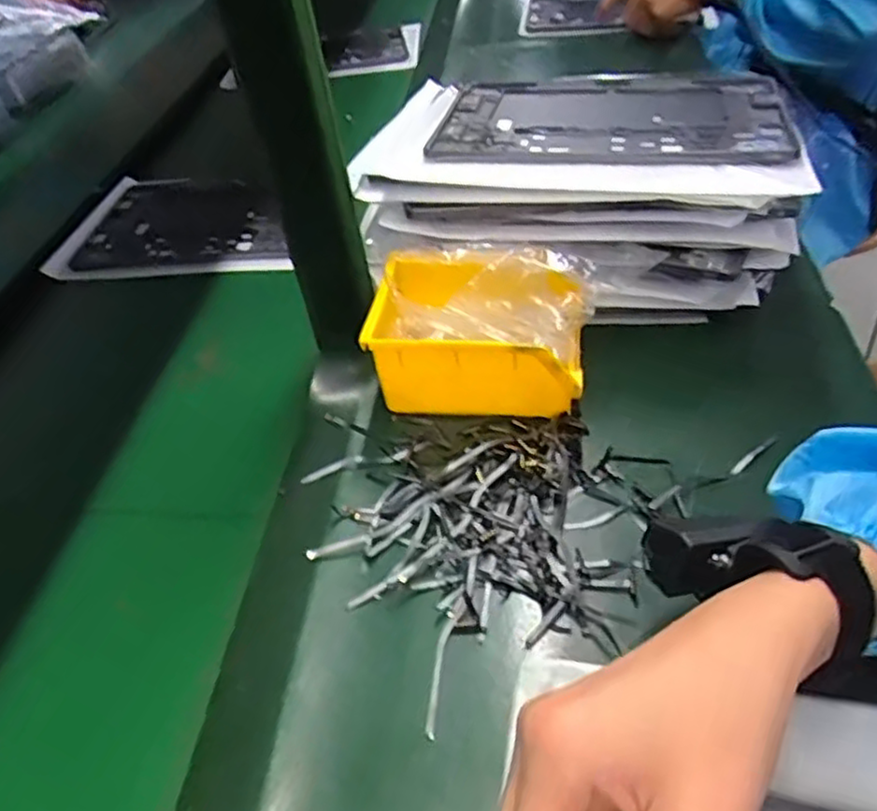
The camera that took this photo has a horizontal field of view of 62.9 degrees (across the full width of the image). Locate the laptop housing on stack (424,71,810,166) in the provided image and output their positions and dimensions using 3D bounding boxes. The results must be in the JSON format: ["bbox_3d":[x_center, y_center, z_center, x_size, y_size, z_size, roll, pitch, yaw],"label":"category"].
[{"bbox_3d":[0.132,-0.227,0.560,0.252,0.010,0.171,6,42,13],"label":"laptop housing on stack"}]

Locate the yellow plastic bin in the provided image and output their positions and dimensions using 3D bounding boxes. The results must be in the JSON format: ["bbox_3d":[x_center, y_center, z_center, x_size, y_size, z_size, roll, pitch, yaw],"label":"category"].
[{"bbox_3d":[0.028,-0.050,0.489,0.136,0.078,0.091,2,45,10],"label":"yellow plastic bin"}]

